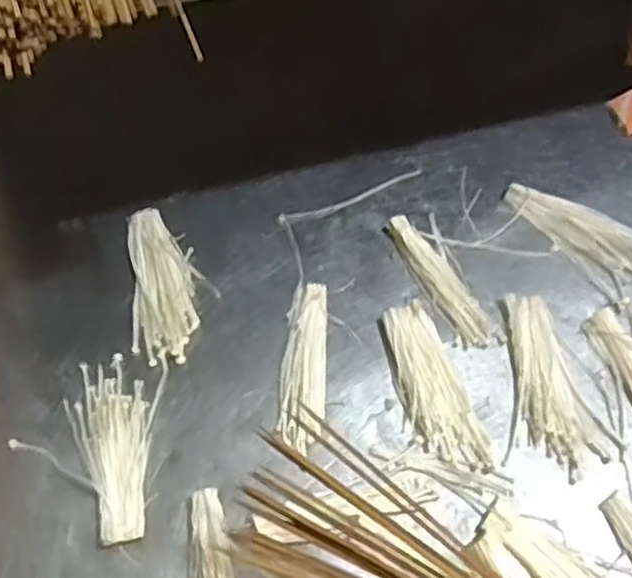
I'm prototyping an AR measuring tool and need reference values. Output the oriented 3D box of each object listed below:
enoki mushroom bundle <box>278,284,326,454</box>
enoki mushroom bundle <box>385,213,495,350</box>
[{"bbox_3d":[-0.009,0.062,0.635,0.037,0.014,0.143,5,64,2],"label":"enoki mushroom bundle"},{"bbox_3d":[0.106,-0.009,0.665,0.036,0.014,0.136,-31,68,-15],"label":"enoki mushroom bundle"}]

